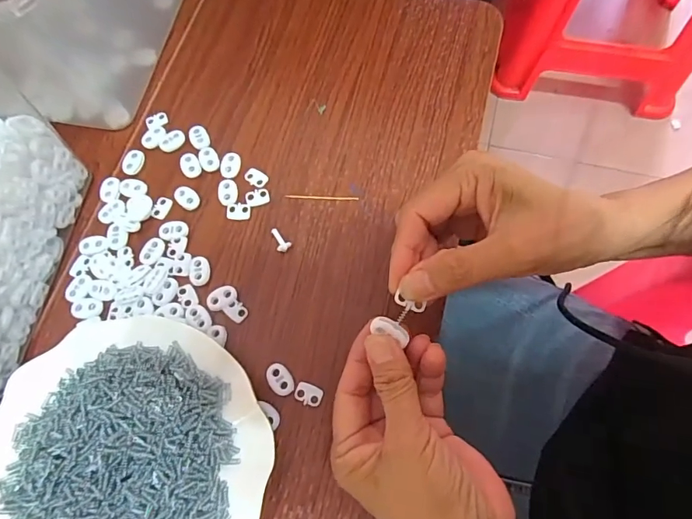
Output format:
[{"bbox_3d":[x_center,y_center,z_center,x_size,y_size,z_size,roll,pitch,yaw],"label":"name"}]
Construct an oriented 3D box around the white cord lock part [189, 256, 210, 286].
[{"bbox_3d":[-0.111,0.008,0.335,0.015,0.004,0.023,0,71,2],"label":"white cord lock part"}]

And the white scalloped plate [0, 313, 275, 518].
[{"bbox_3d":[-0.144,0.129,0.282,0.182,0.028,0.178,-1,71,2],"label":"white scalloped plate"}]

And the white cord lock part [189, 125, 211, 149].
[{"bbox_3d":[-0.126,-0.105,0.378,0.016,0.005,0.026,-29,72,-7],"label":"white cord lock part"}]

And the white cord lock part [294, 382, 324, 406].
[{"bbox_3d":[-0.026,0.092,0.300,0.019,0.004,0.013,17,72,8],"label":"white cord lock part"}]

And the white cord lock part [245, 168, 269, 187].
[{"bbox_3d":[-0.073,-0.067,0.360,0.019,0.004,0.013,33,75,13],"label":"white cord lock part"}]

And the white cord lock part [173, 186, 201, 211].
[{"bbox_3d":[-0.128,-0.050,0.356,0.016,0.004,0.022,-41,74,-11],"label":"white cord lock part"}]

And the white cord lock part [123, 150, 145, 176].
[{"bbox_3d":[-0.179,-0.082,0.371,0.015,0.004,0.023,15,72,7],"label":"white cord lock part"}]

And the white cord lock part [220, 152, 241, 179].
[{"bbox_3d":[-0.095,-0.078,0.362,0.016,0.006,0.022,1,71,3],"label":"white cord lock part"}]

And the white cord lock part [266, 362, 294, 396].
[{"bbox_3d":[-0.046,0.083,0.304,0.016,0.004,0.023,-32,73,-8],"label":"white cord lock part"}]

